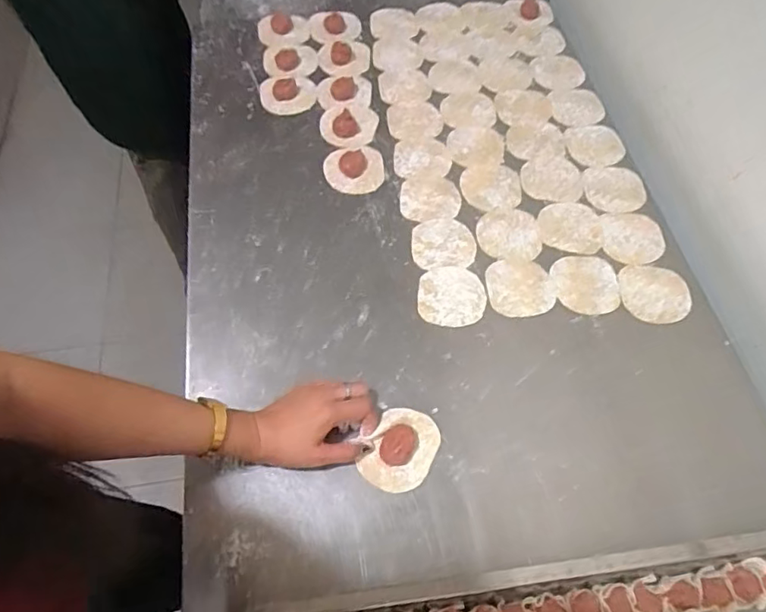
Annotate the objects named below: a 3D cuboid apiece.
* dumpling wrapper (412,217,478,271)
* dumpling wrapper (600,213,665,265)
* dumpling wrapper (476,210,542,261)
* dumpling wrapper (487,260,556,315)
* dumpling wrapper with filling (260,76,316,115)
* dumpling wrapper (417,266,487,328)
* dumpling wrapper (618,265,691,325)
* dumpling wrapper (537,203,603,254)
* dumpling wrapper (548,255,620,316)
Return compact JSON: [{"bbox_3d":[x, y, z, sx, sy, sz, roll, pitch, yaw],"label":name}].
[{"bbox_3d":[0.075,-0.079,0.679,0.078,0.004,0.075,1,59,-1],"label":"dumpling wrapper"},{"bbox_3d":[0.317,-0.086,0.691,0.074,0.004,0.078,7,60,3],"label":"dumpling wrapper"},{"bbox_3d":[0.160,-0.092,0.690,0.078,0.004,0.080,1,59,-1],"label":"dumpling wrapper"},{"bbox_3d":[0.164,-0.023,0.651,0.079,0.004,0.075,1,65,-2],"label":"dumpling wrapper"},{"bbox_3d":[-0.140,-0.315,0.802,0.079,0.014,0.077,0,62,0],"label":"dumpling wrapper with filling"},{"bbox_3d":[0.081,-0.012,0.639,0.078,0.004,0.079,1,59,-1],"label":"dumpling wrapper"},{"bbox_3d":[0.325,-0.015,0.652,0.081,0.004,0.078,4,59,1],"label":"dumpling wrapper"},{"bbox_3d":[0.240,-0.101,0.700,0.080,0.004,0.078,6,60,0],"label":"dumpling wrapper"},{"bbox_3d":[0.244,-0.027,0.656,0.078,0.004,0.081,1,59,-1],"label":"dumpling wrapper"}]

